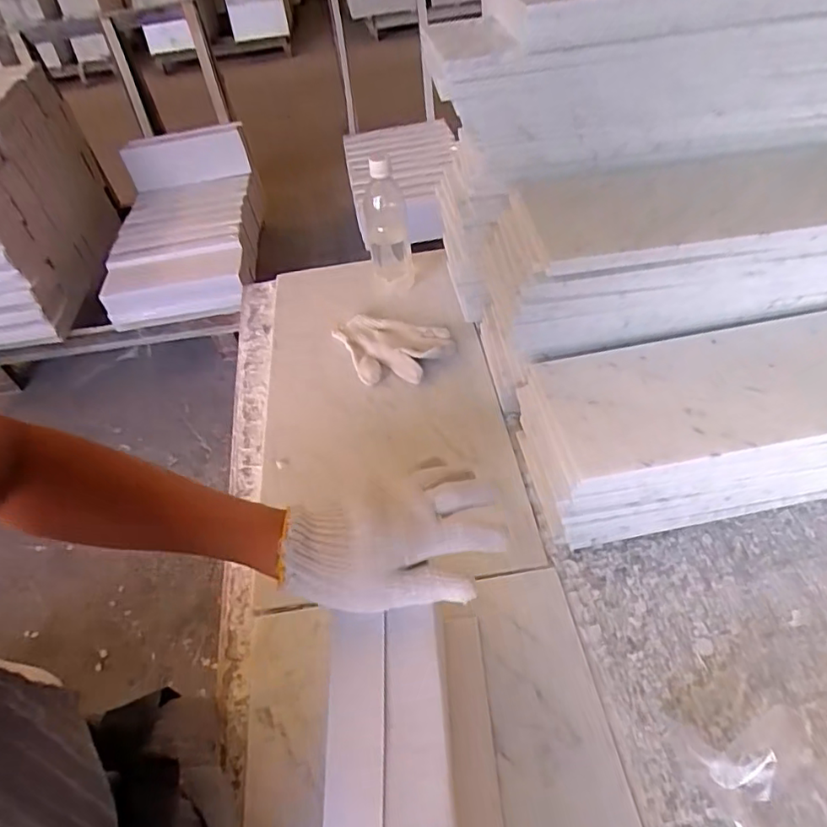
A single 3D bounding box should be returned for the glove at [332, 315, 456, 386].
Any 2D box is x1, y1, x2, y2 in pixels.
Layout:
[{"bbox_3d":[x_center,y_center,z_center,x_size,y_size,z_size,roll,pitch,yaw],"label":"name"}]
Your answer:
[{"bbox_3d":[-0.035,-0.095,0.814,0.176,0.018,0.122,7,47,14],"label":"glove"}]

